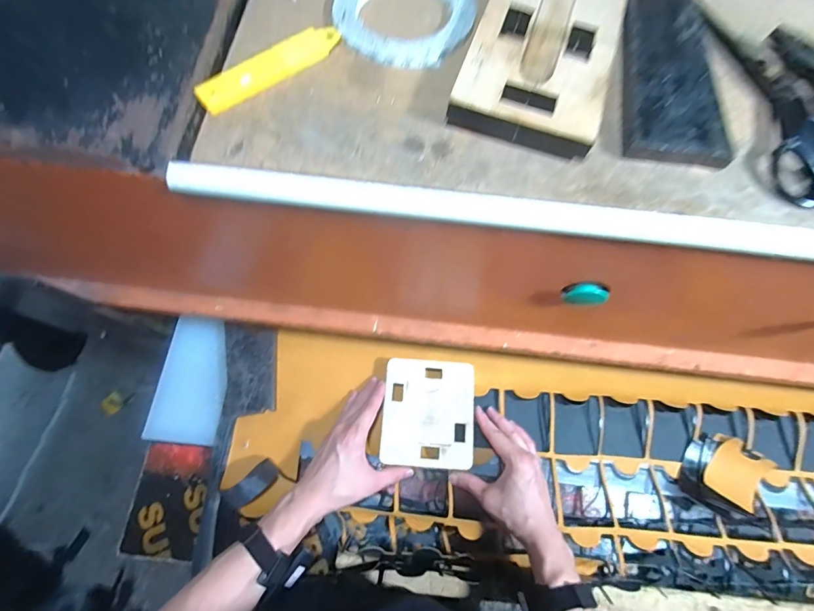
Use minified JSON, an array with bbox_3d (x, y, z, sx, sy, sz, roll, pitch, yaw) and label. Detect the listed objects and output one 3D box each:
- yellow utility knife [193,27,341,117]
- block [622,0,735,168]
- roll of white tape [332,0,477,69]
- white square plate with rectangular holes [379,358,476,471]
[{"bbox_3d":[-0.109,-0.195,0.324,0.128,0.013,0.023,-38,75,-14],"label":"yellow utility knife"},{"bbox_3d":[0.213,-0.197,0.331,0.074,0.018,0.192,7,69,1],"label":"block"},{"bbox_3d":[0.001,-0.263,0.353,0.116,0.011,0.131,35,72,11],"label":"roll of white tape"},{"bbox_3d":[0.031,0.150,0.559,0.125,0.014,0.145,4,69,0],"label":"white square plate with rectangular holes"}]

